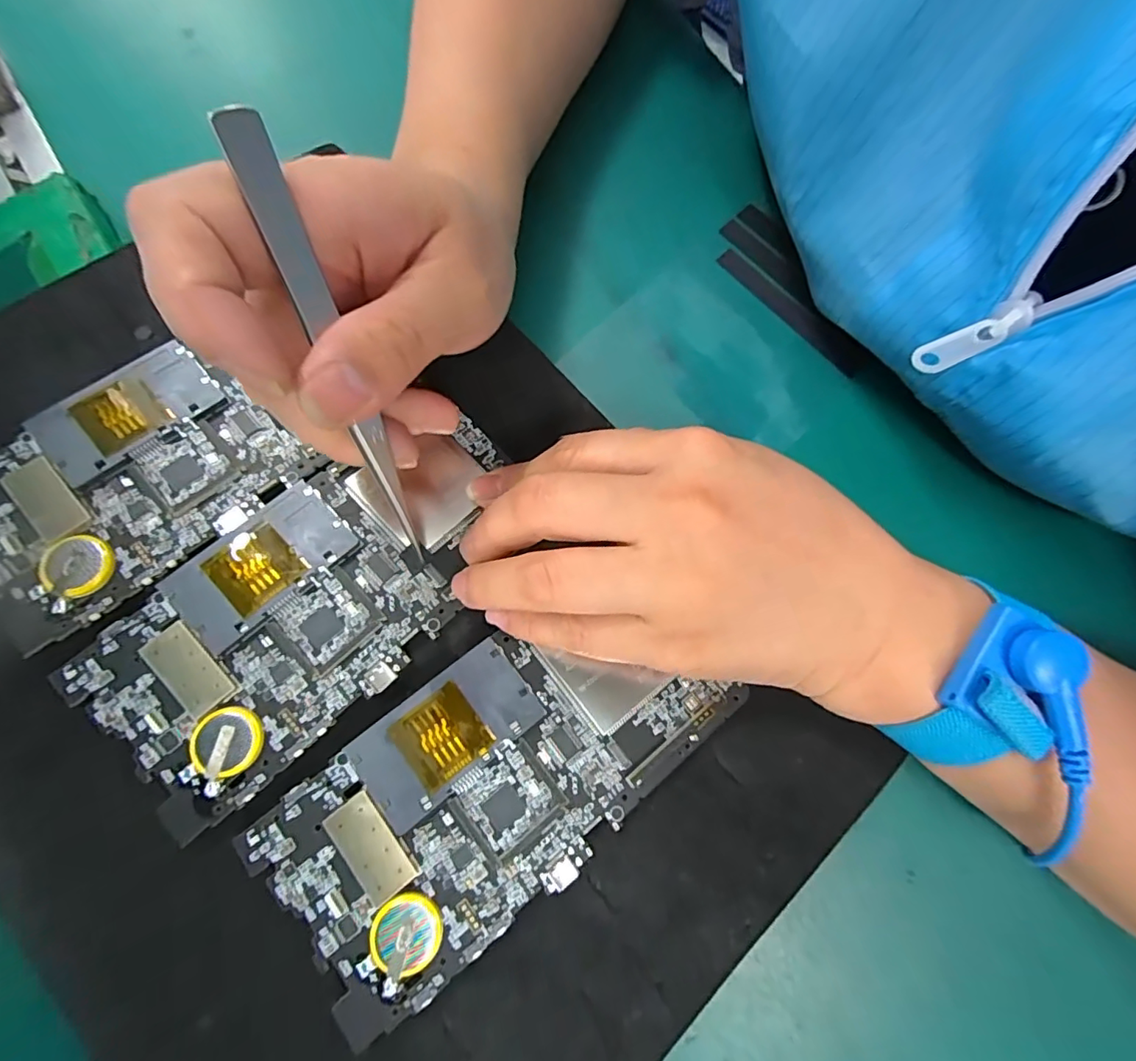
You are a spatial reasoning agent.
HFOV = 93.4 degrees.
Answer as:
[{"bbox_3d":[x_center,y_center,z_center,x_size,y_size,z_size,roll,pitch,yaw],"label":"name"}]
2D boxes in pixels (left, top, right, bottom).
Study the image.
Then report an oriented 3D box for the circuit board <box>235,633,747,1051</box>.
[{"bbox_3d":[-0.021,0.077,0.173,0.140,0.005,0.071,-36,81,-16],"label":"circuit board"}]

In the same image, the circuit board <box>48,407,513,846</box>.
[{"bbox_3d":[-0.082,0.018,0.185,0.074,0.005,0.150,45,72,5],"label":"circuit board"}]

